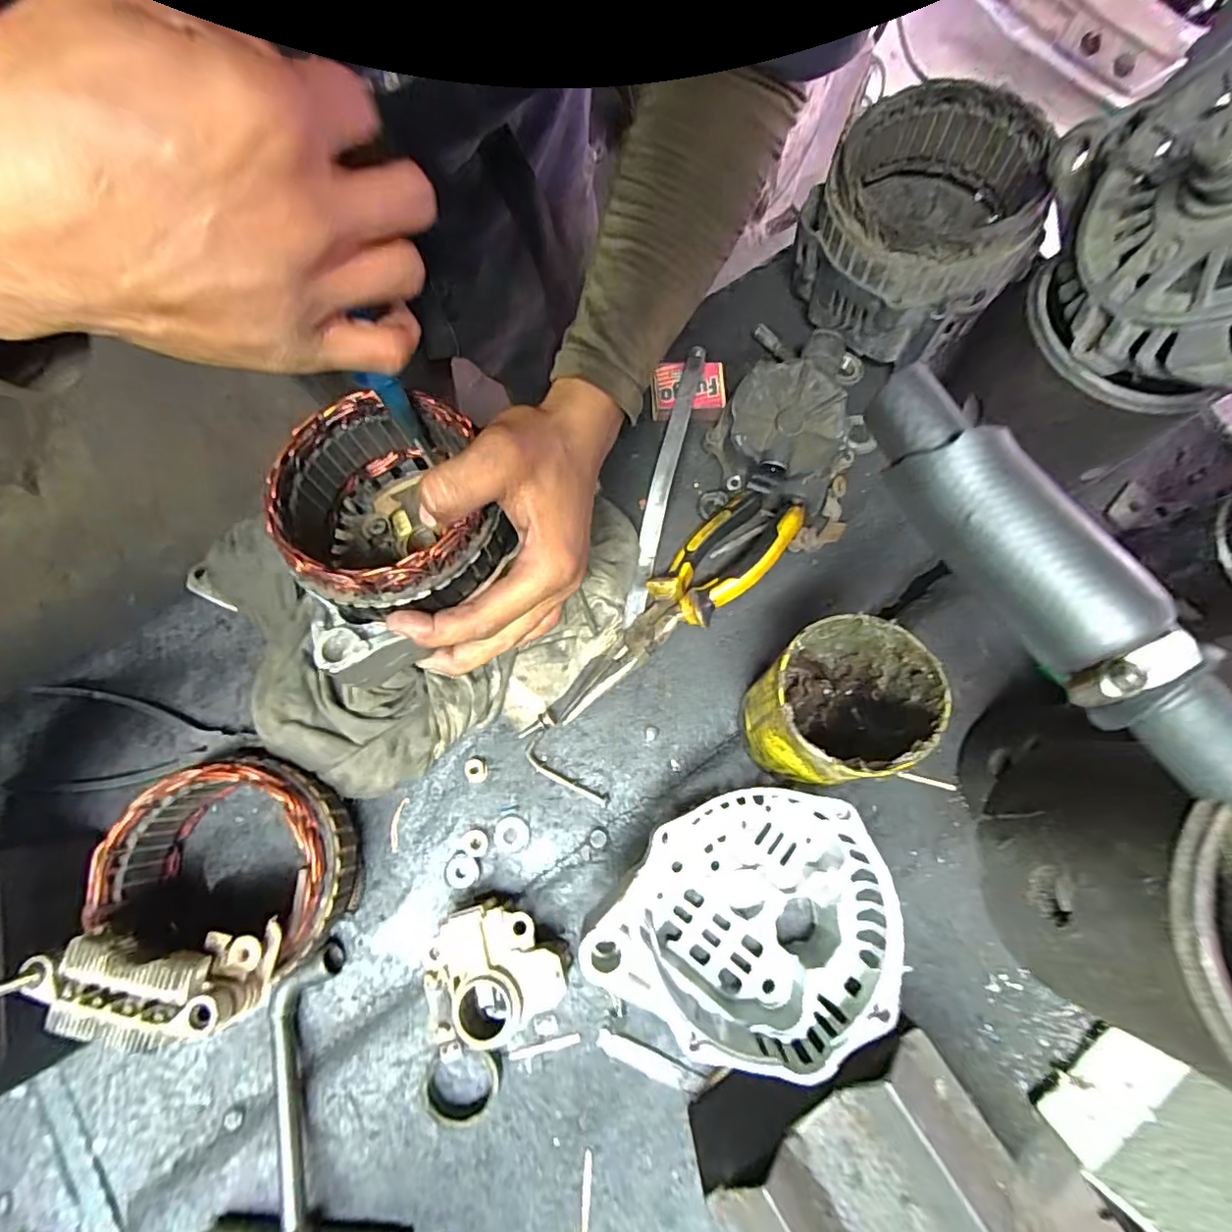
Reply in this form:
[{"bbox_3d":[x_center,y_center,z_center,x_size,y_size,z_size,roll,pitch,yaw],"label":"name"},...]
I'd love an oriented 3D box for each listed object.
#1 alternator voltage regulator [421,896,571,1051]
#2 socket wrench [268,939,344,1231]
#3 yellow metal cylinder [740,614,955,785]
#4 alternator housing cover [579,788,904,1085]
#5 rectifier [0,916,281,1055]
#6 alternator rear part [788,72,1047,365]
[{"bbox_3d":[-0.065,0.187,0.314,0.066,0.038,0.064,0,75,-1],"label":"alternator voltage regulator"},{"bbox_3d":[-0.166,0.262,0.294,0.039,0.034,0.160,-6,75,-3],"label":"socket wrench"},{"bbox_3d":[0.111,0.050,0.314,0.074,0.121,0.068,0,75,-1],"label":"yellow metal cylinder"},{"bbox_3d":[0.071,0.154,0.304,0.128,0.082,0.127,37,77,8],"label":"alternator housing cover"},{"bbox_3d":[-0.198,0.154,0.239,0.088,0.042,0.037,-1,77,-2],"label":"rectifier"},{"bbox_3d":[0.200,-0.261,0.390,0.129,0.100,0.135,29,76,6],"label":"alternator rear part"}]

